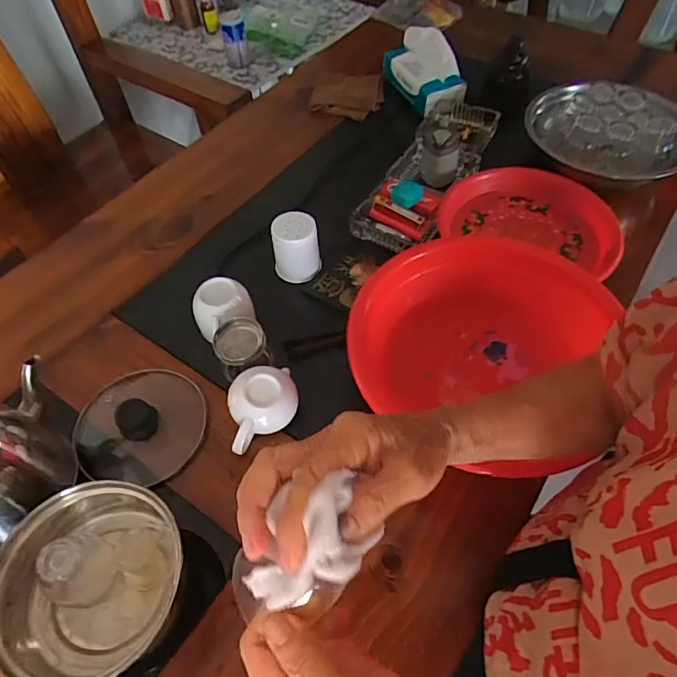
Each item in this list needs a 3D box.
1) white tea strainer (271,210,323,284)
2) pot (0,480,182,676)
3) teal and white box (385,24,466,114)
[{"bbox_3d":[-0.061,-0.130,0.712,0.065,0.075,0.066,-11,58,-4],"label":"white tea strainer"},{"bbox_3d":[-0.225,0.217,0.461,0.149,0.101,0.152,-1,58,2],"label":"pot"},{"bbox_3d":[0.162,-0.523,0.967,0.115,0.085,0.177,-19,59,-9],"label":"teal and white box"}]

